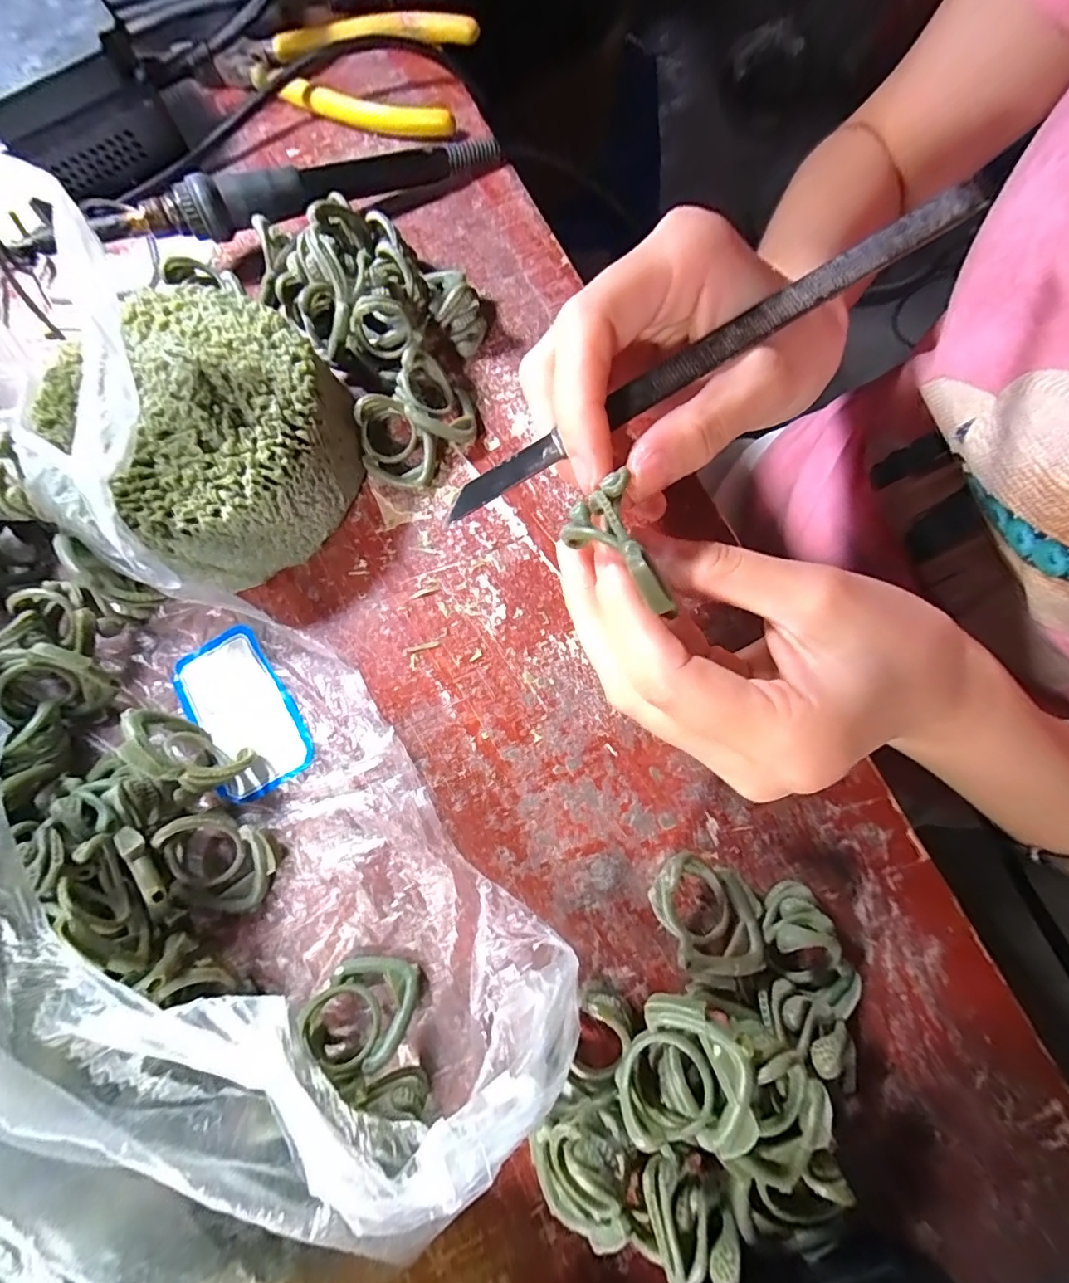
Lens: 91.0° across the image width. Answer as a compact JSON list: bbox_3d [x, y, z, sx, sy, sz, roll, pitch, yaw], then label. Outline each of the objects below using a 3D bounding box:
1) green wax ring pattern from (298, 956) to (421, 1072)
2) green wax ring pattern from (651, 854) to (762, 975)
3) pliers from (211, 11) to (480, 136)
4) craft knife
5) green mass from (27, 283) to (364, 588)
[{"bbox_3d":[-0.053,0.115,0.163,0.029,0.025,0.029,-43,79,-8],"label":"green wax ring pattern"},{"bbox_3d":[0.054,0.086,0.168,0.035,0.022,0.030,11,77,4],"label":"green wax ring pattern"},{"bbox_3d":[-0.094,-0.295,0.267,0.122,0.014,0.070,14,77,5],"label":"pliers"},{"bbox_3d":[0.046,-0.079,0.148,0.164,0.004,0.007,-29,77,6],"label":"craft knife"},{"bbox_3d":[-0.118,-0.078,0.202,0.088,0.046,0.092,-42,79,-8],"label":"green mass"}]

